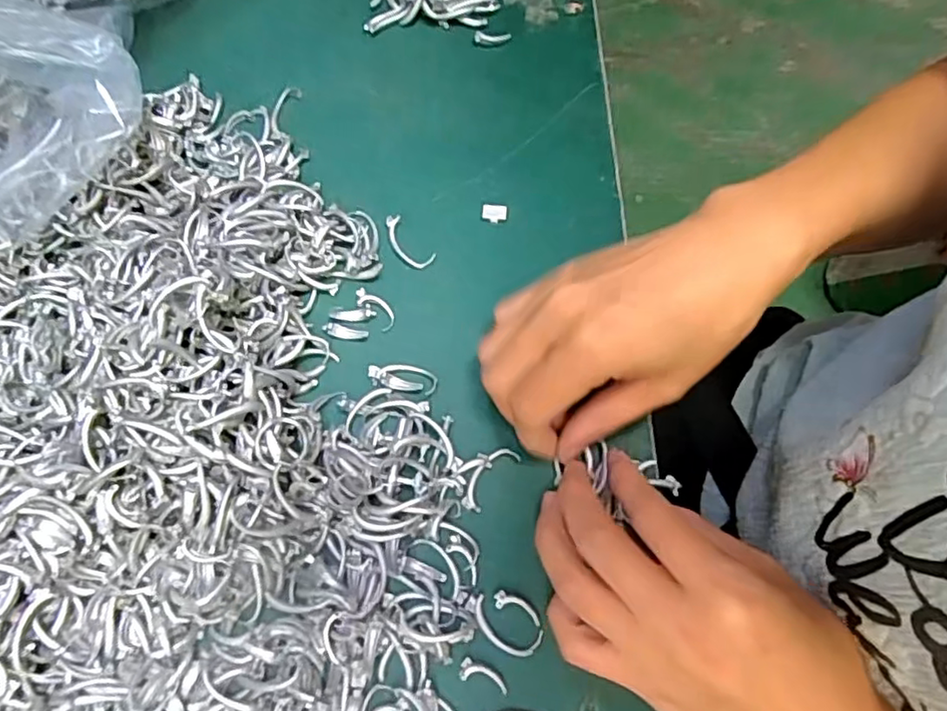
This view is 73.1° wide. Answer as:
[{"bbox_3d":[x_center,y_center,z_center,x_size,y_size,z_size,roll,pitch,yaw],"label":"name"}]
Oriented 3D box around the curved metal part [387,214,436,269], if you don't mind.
[{"bbox_3d":[-0.033,-0.056,0.316,0.013,0.004,0.033,-39,75,-15],"label":"curved metal part"}]

